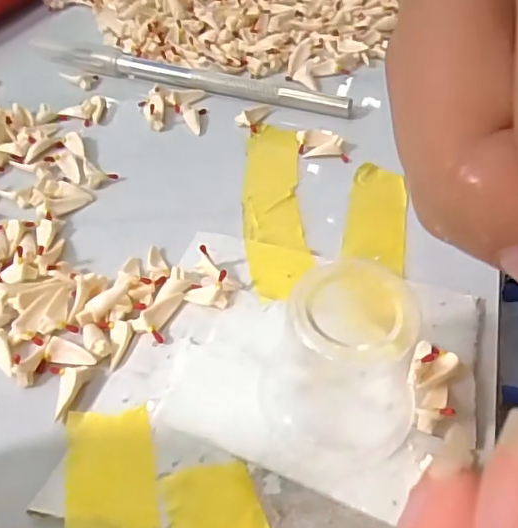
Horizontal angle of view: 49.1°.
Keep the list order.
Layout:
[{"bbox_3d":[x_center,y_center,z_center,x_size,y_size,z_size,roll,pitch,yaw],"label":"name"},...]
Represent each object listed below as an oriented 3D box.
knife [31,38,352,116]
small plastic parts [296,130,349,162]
[{"bbox_3d":[-0.029,-0.082,0.242,0.139,0.009,0.012,12,49,12],"label":"knife"},{"bbox_3d":[0.024,-0.045,0.214,0.018,0.006,0.013,0,48,1],"label":"small plastic parts"}]

